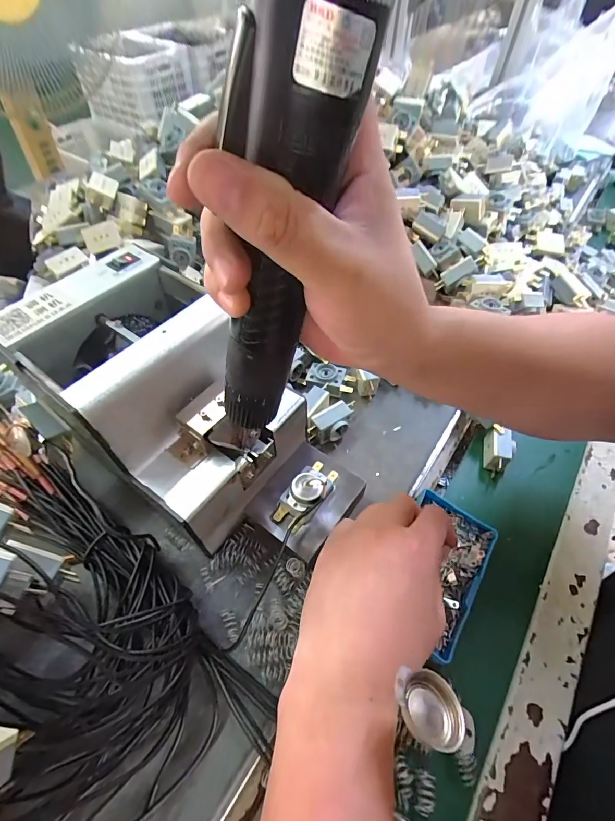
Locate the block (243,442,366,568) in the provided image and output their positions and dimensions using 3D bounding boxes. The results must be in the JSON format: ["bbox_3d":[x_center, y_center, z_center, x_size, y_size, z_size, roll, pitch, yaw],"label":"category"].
[{"bbox_3d":[0.001,0.075,0.312,0.065,0.023,0.080,33,60,21],"label":"block"}]

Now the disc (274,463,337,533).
[{"bbox_3d":[0.000,0.064,0.300,0.028,0.020,0.059,32,59,20],"label":"disc"}]

